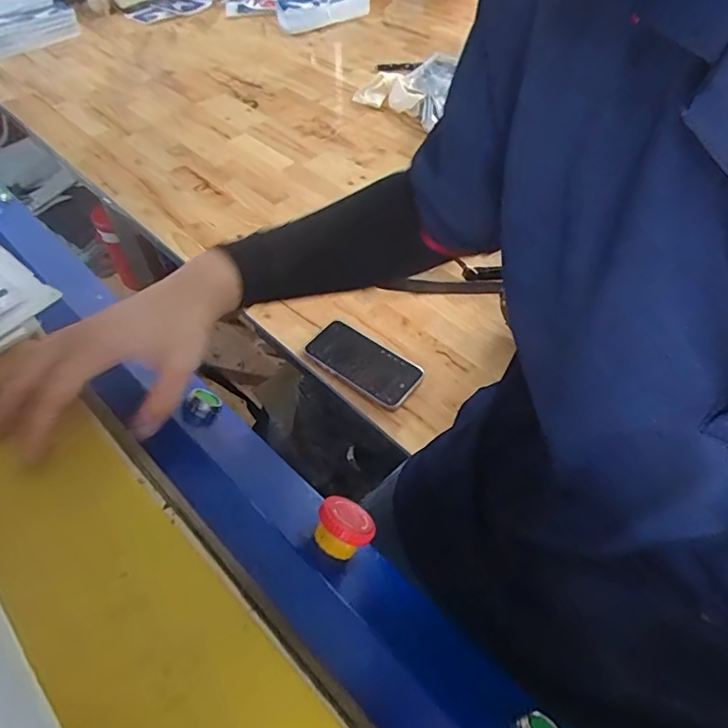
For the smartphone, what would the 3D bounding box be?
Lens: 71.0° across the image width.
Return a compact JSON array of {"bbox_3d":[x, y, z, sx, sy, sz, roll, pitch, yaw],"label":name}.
[{"bbox_3d":[0.000,-0.005,0.704,0.158,0.009,0.085,31,58,23],"label":"smartphone"}]

